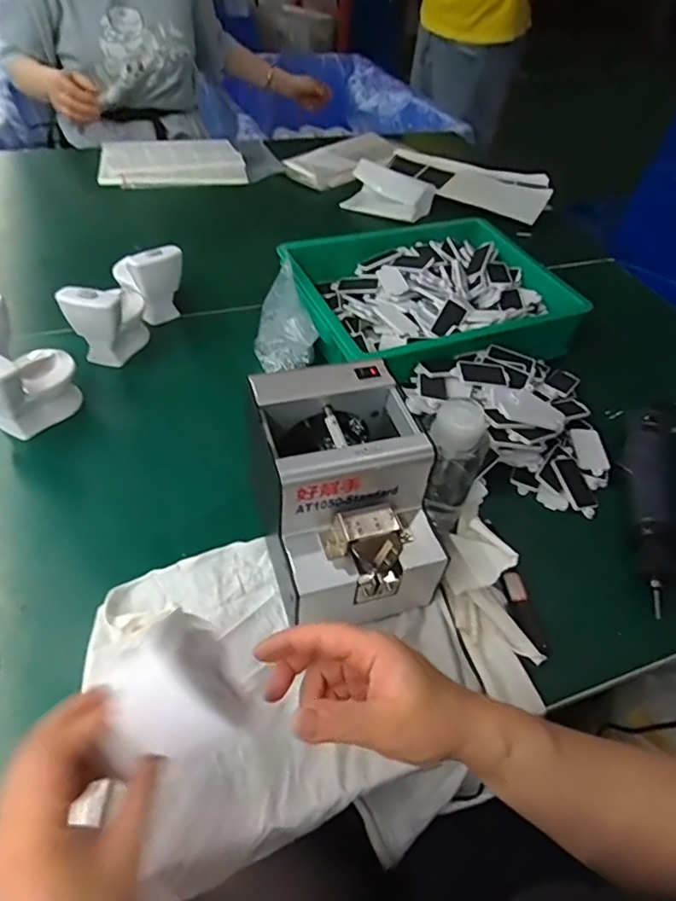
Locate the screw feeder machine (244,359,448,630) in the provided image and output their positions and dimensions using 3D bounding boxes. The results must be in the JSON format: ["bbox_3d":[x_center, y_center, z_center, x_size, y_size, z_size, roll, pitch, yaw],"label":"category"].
[{"bbox_3d":[0.004,0.038,0.482,0.123,0.140,0.173,-11,50,-15],"label":"screw feeder machine"}]

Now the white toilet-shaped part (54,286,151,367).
[{"bbox_3d":[-0.275,-0.163,0.674,0.066,0.099,0.096,9,48,2],"label":"white toilet-shaped part"}]

